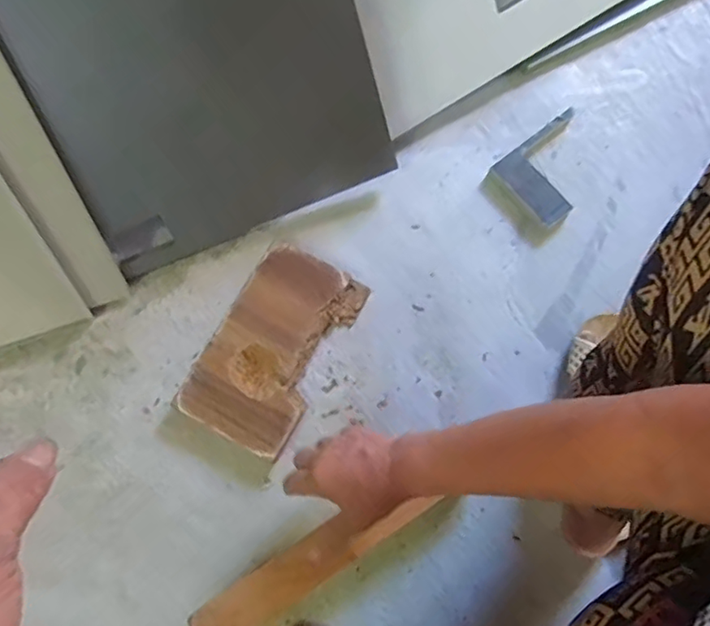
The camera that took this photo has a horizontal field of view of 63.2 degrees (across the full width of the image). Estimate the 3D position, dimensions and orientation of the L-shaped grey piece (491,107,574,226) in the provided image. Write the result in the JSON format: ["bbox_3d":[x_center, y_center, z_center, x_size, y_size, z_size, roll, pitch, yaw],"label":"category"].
[{"bbox_3d":[0.240,-0.172,0.684,0.132,0.021,0.095,-38,77,-11],"label":"L-shaped grey piece"}]

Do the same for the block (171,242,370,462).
[{"bbox_3d":[-0.087,0.035,0.630,0.123,0.026,0.212,27,75,8],"label":"block"}]

